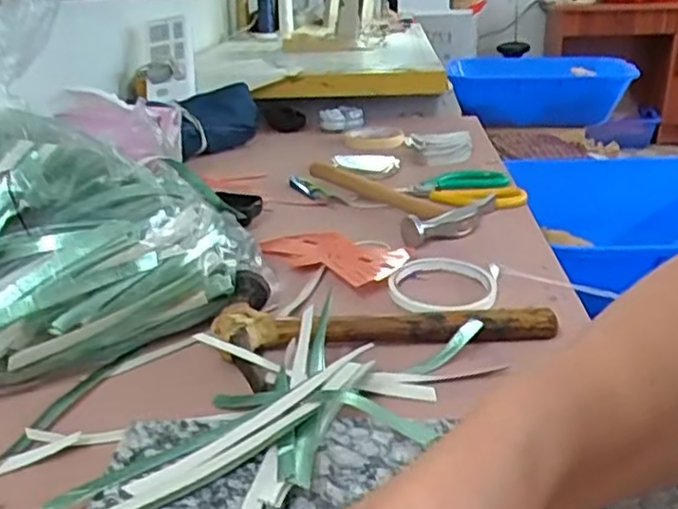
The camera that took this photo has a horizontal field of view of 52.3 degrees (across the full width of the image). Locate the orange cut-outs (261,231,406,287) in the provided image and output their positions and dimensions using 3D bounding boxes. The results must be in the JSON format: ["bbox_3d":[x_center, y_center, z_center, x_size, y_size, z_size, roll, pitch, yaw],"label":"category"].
[{"bbox_3d":[-0.002,-0.006,0.643,0.151,0.010,0.090,17,28,38],"label":"orange cut-outs"}]

